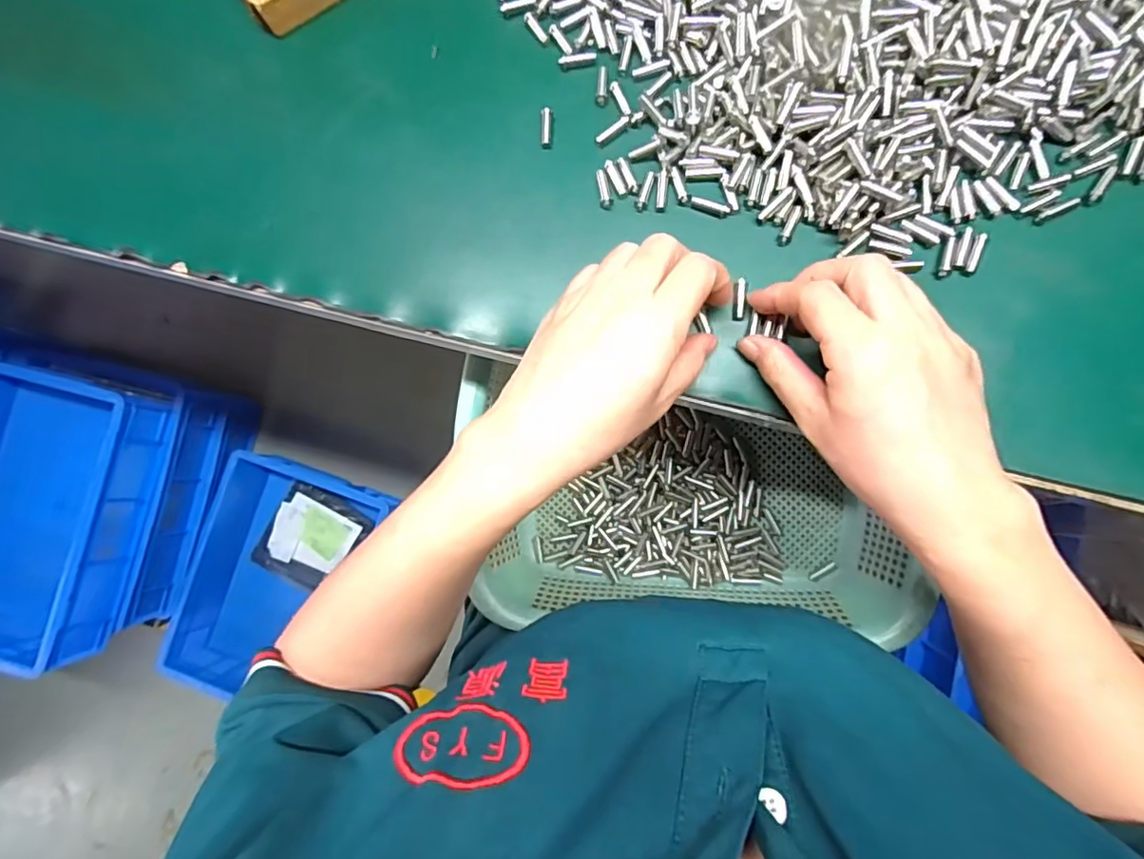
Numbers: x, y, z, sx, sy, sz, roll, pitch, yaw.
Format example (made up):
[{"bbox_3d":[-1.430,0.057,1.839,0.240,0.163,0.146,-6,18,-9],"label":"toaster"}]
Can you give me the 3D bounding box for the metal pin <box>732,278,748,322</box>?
[{"bbox_3d":[0.089,-0.069,0.304,0.007,0.004,0.022,5,98,6],"label":"metal pin"}]

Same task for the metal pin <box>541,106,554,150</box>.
[{"bbox_3d":[-0.014,-0.171,0.323,0.007,0.006,0.023,0,85,6],"label":"metal pin"}]

